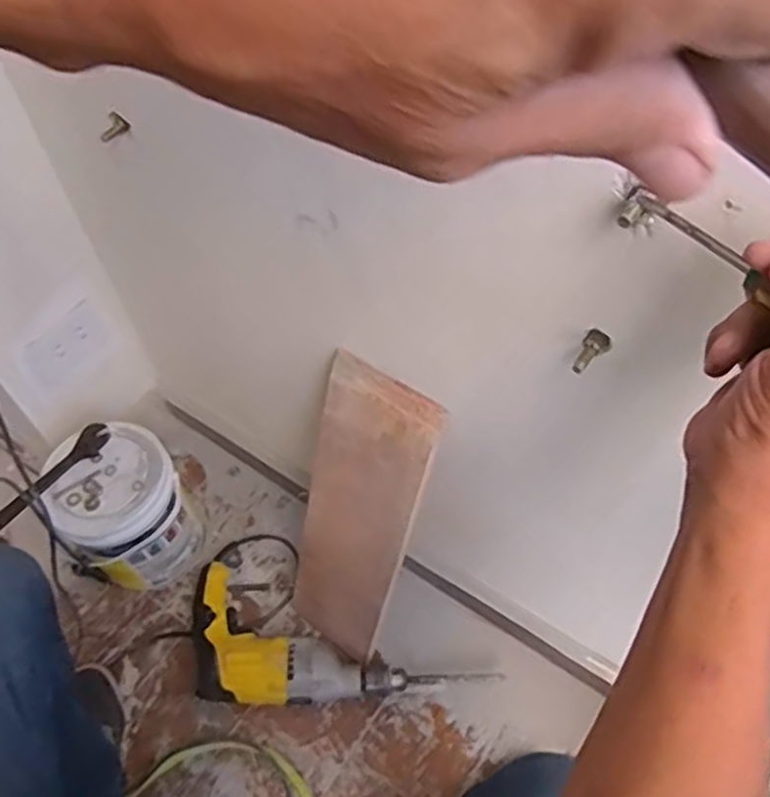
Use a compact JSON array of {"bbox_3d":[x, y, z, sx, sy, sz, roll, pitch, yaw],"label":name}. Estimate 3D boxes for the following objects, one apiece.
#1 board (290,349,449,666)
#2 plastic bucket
[{"bbox_3d":[-0.037,0.152,0.869,0.142,0.444,0.018,33,43,23],"label":"board"},{"bbox_3d":[-0.360,0.159,1.046,0.155,0.212,0.163,-2,55,2],"label":"plastic bucket"}]

